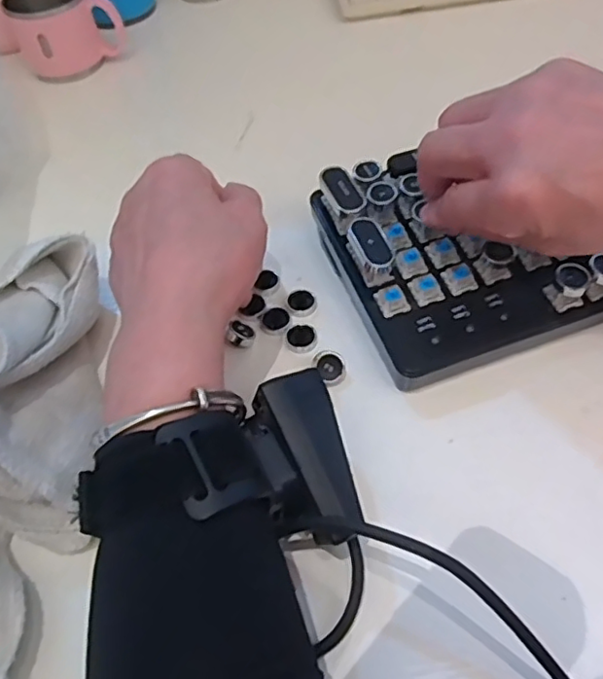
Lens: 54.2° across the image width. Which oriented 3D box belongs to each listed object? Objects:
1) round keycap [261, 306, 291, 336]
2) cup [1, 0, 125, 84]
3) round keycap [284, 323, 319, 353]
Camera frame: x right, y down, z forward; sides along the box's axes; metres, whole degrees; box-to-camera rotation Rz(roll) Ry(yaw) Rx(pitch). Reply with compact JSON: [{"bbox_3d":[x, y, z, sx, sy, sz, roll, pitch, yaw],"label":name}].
[{"bbox_3d":[-0.014,-0.010,0.327,0.016,0.006,0.016,-1,55,4],"label":"round keycap"},{"bbox_3d":[-0.198,-0.261,0.495,0.080,0.058,0.052,-35,59,-18],"label":"cup"},{"bbox_3d":[0.001,-0.002,0.318,0.017,0.008,0.017,-3,55,4],"label":"round keycap"}]

